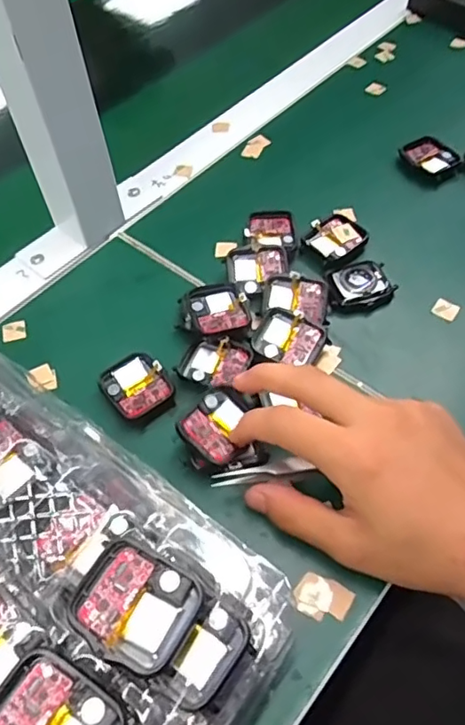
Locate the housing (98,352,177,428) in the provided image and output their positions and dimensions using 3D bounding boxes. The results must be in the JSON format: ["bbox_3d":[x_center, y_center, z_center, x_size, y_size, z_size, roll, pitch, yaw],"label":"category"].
[{"bbox_3d":[-0.059,0.016,0.355,0.038,0.011,0.043,-31,59,-17],"label":"housing"}]

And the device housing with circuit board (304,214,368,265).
[{"bbox_3d":[0.077,-0.091,0.421,0.041,0.012,0.038,-35,60,-19],"label":"device housing with circuit board"}]

